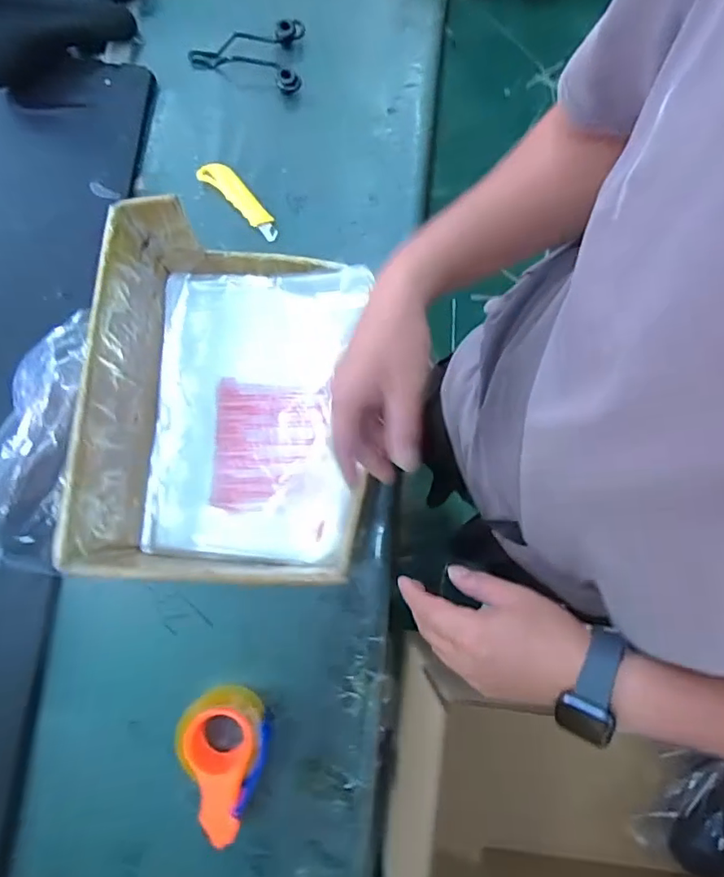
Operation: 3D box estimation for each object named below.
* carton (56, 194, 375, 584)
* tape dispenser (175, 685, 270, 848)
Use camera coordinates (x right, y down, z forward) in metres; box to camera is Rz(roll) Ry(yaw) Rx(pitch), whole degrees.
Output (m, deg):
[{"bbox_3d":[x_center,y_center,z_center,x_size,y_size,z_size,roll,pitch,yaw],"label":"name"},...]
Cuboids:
[{"bbox_3d":[-0.165,-0.047,0.678,0.313,0.216,0.420,3,82,-1],"label":"carton"},{"bbox_3d":[-0.180,0.408,0.687,0.112,0.067,0.165,11,82,0],"label":"tape dispenser"}]

